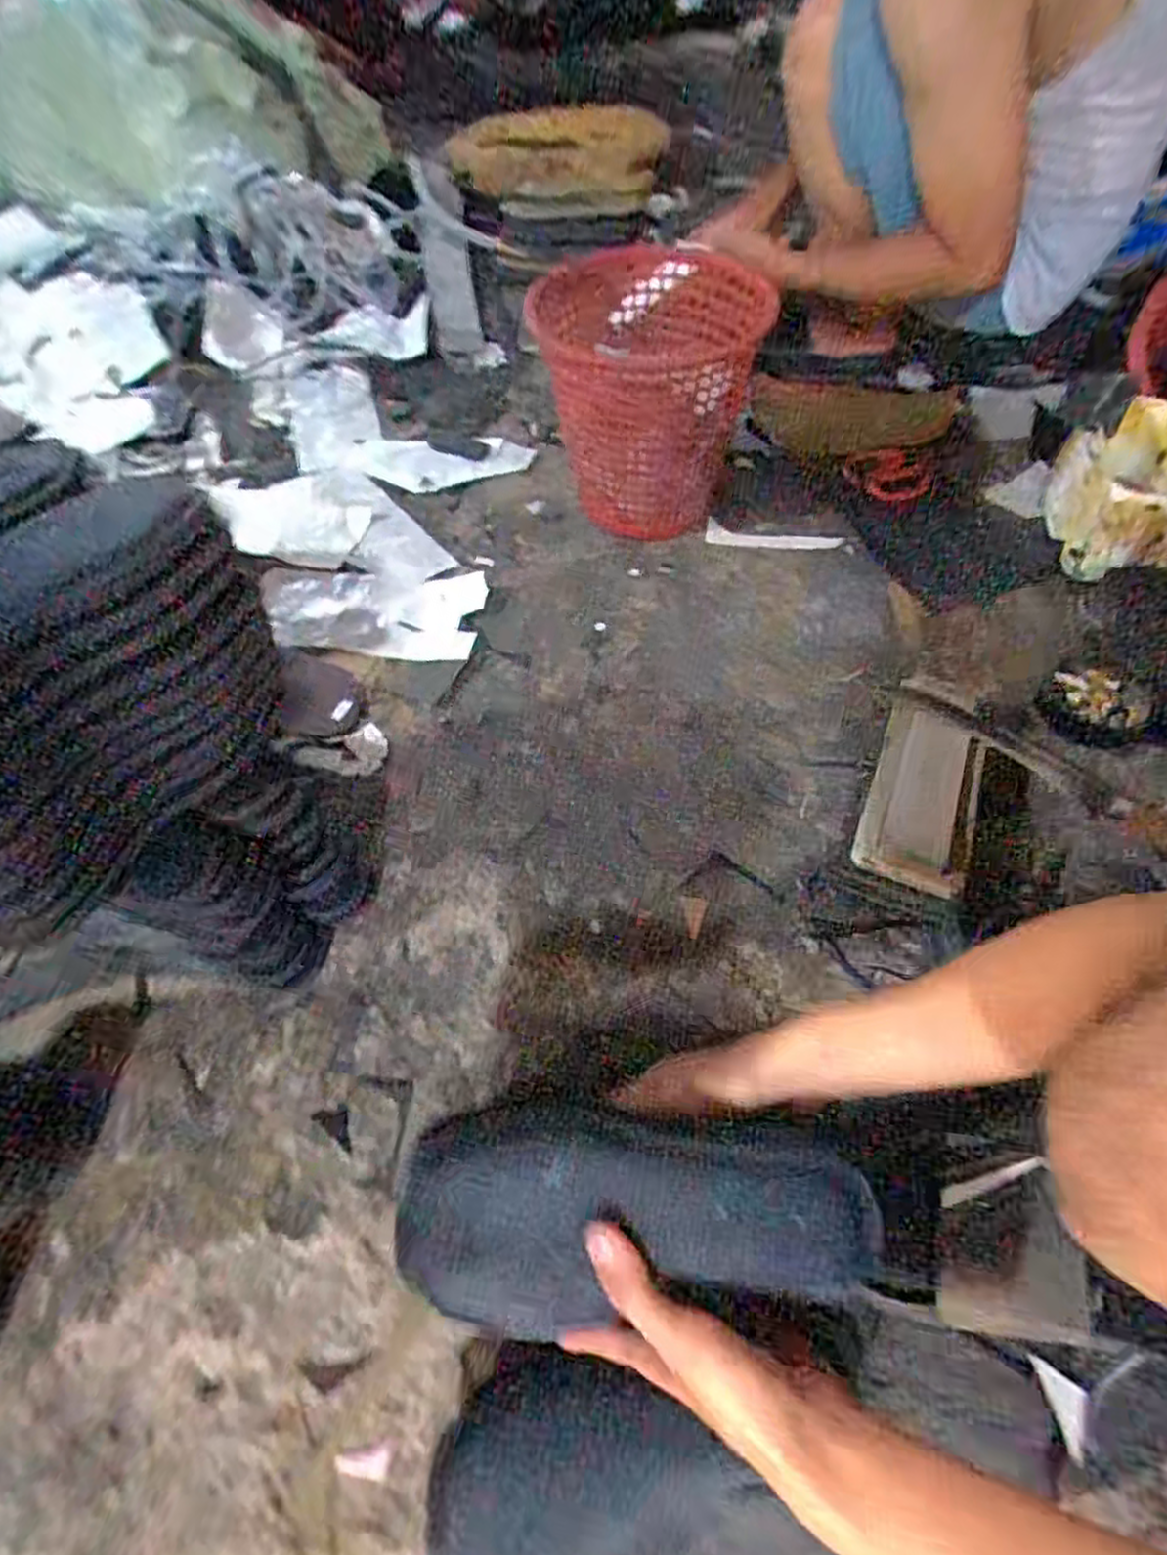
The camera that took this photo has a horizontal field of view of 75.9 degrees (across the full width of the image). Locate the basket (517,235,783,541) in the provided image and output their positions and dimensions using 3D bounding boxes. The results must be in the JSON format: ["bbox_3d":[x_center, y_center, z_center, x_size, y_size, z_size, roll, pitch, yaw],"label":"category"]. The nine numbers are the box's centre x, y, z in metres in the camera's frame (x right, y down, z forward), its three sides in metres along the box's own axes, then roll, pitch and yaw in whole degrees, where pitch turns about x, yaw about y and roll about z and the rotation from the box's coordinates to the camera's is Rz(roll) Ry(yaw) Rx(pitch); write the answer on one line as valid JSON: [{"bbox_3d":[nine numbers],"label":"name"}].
[{"bbox_3d":[0.066,-0.474,0.935,0.268,0.251,0.286,-1,52,2],"label":"basket"}]

